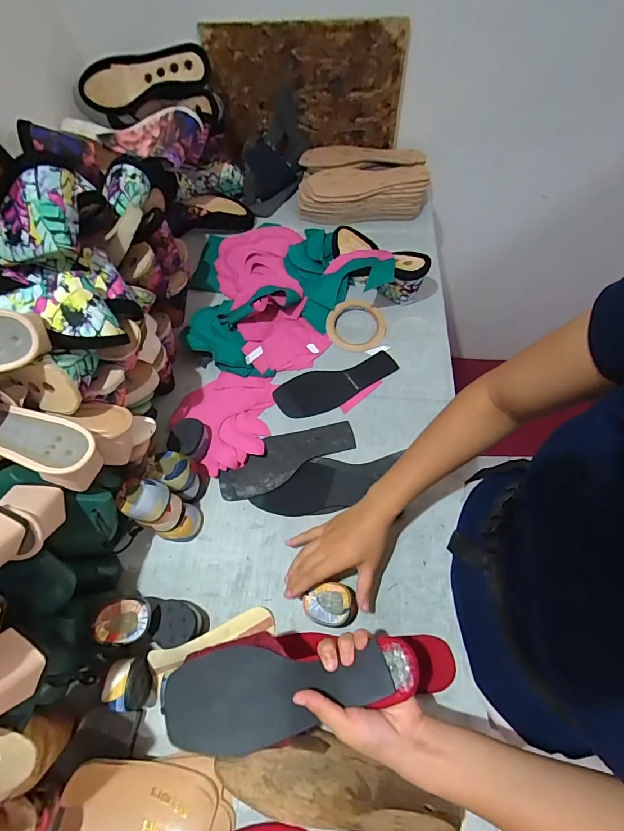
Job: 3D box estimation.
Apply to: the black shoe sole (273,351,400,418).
[{"bbox_3d":[0.042,-0.049,0.653,0.201,0.007,0.074,-17,61,-5],"label":"black shoe sole"}]

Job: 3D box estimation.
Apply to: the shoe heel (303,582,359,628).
[{"bbox_3d":[0.022,0.229,0.491,0.062,0.036,0.046,6,63,5],"label":"shoe heel"}]

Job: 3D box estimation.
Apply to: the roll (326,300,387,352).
[{"bbox_3d":[0.079,-0.159,0.700,0.099,0.013,0.104,-1,62,1],"label":"roll"}]

